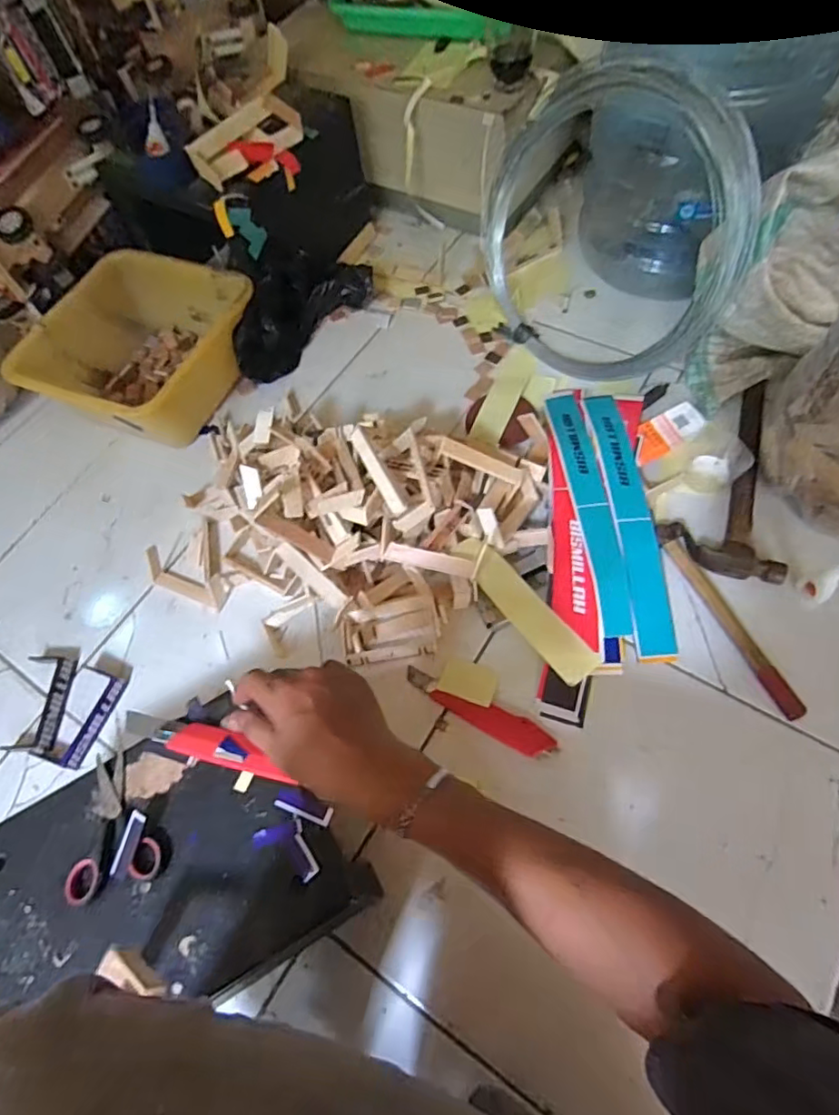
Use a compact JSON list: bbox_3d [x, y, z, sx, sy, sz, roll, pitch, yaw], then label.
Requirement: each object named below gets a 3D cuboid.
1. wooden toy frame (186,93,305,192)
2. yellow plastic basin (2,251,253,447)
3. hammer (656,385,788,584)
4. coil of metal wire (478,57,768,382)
[{"bbox_3d":[-0.231,-0.552,0.755,0.152,0.040,0.068,-42,65,-13],"label":"wooden toy frame"},{"bbox_3d":[-0.377,-0.302,0.823,0.251,0.120,0.286,20,67,17],"label":"yellow plastic basin"},{"bbox_3d":[0.360,-0.106,0.685,0.122,0.025,0.272,5,64,11],"label":"hammer"},{"bbox_3d":[0.238,-0.409,0.716,0.341,0.348,0.086,21,30,33],"label":"coil of metal wire"}]

